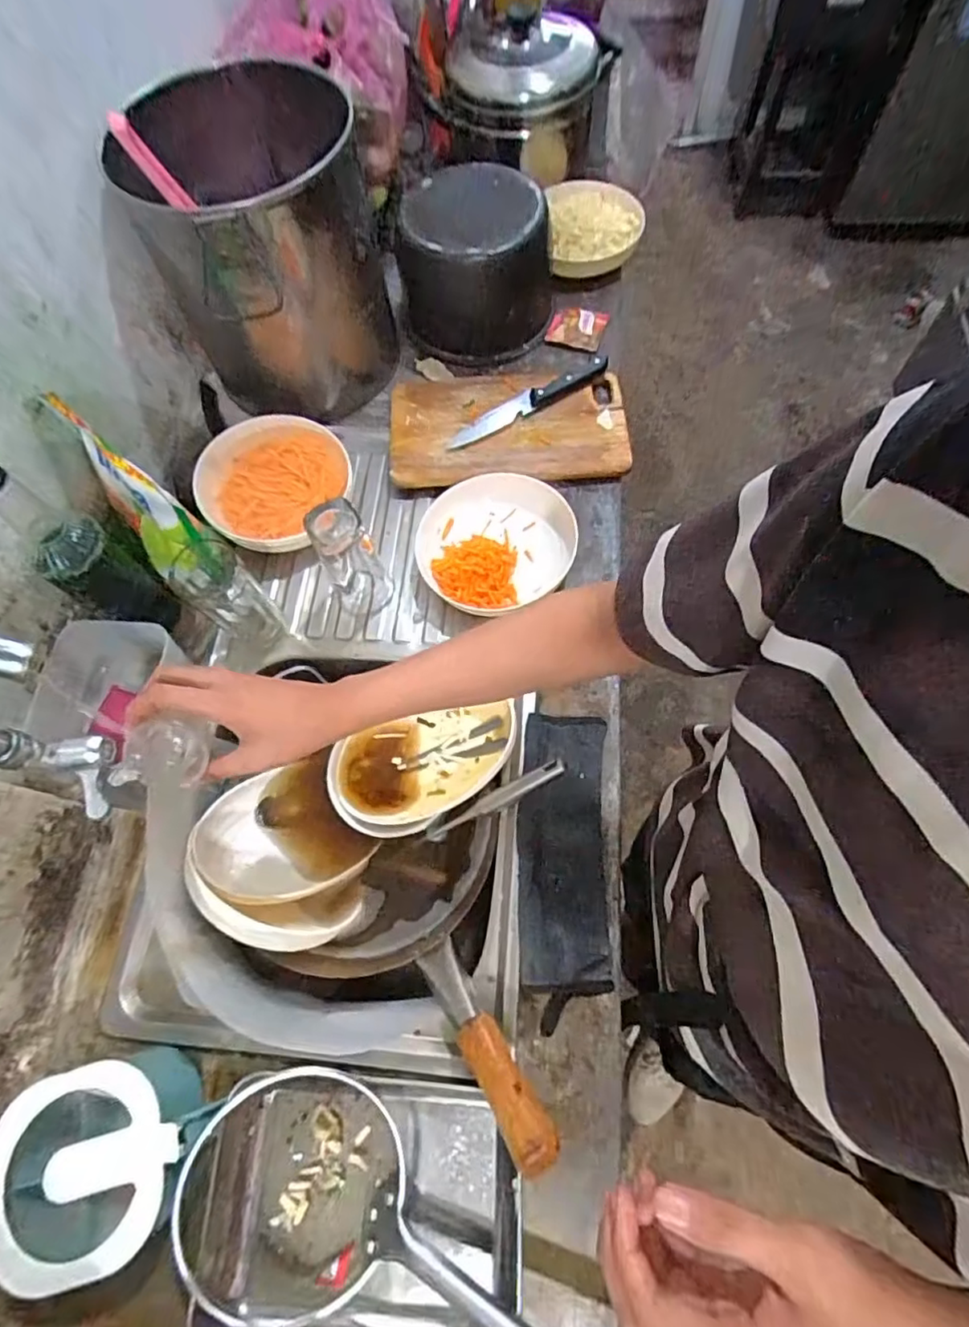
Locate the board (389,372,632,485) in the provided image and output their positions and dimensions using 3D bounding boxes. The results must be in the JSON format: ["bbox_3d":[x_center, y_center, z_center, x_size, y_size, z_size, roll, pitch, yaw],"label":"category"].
[{"bbox_3d":[0.030,-0.326,0.794,0.311,0.011,0.188,-1,67,3],"label":"board"}]

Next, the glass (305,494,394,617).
[{"bbox_3d":[-0.149,-0.115,0.667,0.060,0.154,0.057,-23,68,-6],"label":"glass"}]

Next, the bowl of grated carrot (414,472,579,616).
[{"bbox_3d":[0.012,-0.146,0.717,0.184,0.049,0.168,-1,67,3],"label":"bowl of grated carrot"}]

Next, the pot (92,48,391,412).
[{"bbox_3d":[-0.285,-0.540,0.748,0.268,0.295,0.326,-28,68,-8],"label":"pot"}]

